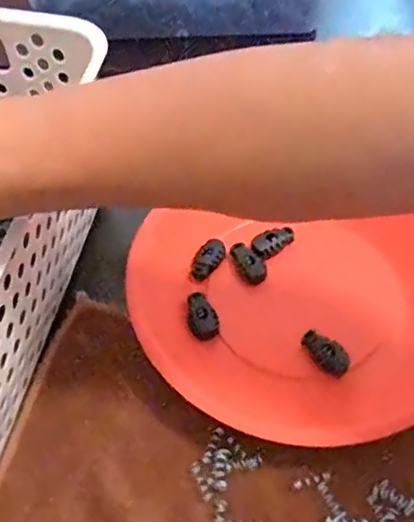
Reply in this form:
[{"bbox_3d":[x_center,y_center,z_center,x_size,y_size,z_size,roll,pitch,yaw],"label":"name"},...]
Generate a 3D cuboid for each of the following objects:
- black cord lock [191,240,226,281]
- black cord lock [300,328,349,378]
[{"bbox_3d":[0.000,-0.001,0.362,0.014,0.008,0.027,33,61,20],"label":"black cord lock"},{"bbox_3d":[0.064,0.050,0.324,0.029,0.008,0.016,40,63,23],"label":"black cord lock"}]

